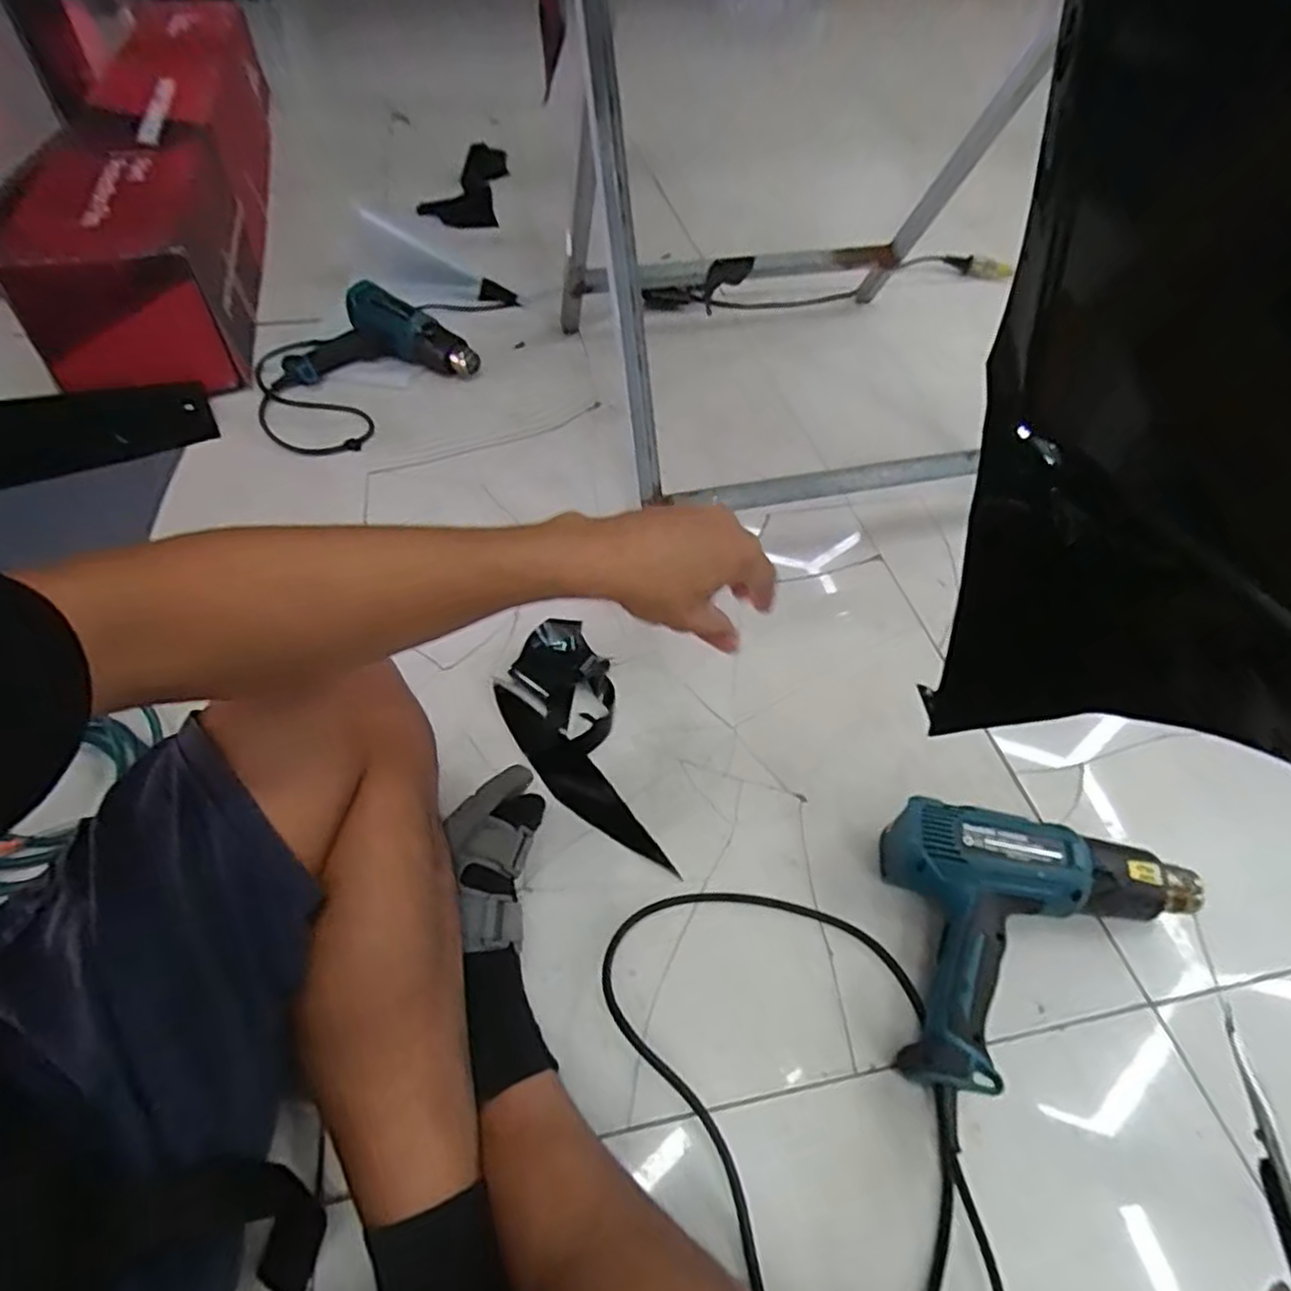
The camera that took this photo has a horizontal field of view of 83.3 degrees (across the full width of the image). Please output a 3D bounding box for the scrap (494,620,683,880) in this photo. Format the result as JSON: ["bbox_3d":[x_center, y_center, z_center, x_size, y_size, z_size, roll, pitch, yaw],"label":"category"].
[{"bbox_3d":[-0.067,0.083,0.668,0.105,0.045,0.272,-15,51,-14],"label":"scrap"}]

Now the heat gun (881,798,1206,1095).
[{"bbox_3d":[0.292,0.226,0.537,0.213,0.072,0.196,7,49,5],"label":"heat gun"}]

